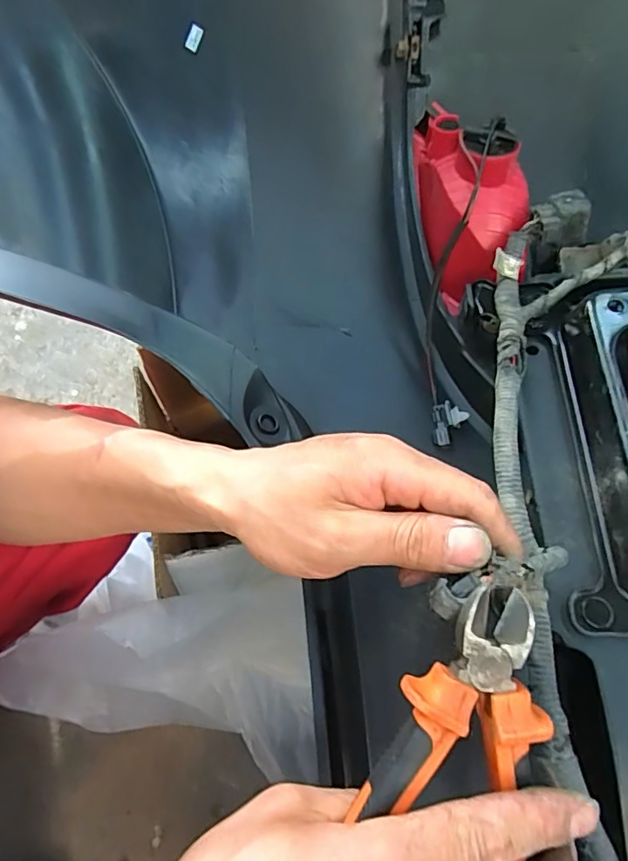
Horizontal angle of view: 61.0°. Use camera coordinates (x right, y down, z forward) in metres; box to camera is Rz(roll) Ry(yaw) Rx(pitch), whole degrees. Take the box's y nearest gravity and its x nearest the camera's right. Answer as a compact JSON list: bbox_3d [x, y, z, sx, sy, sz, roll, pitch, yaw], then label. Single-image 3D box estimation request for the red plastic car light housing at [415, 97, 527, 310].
[{"bbox_3d":[0.118,-0.173,0.413,0.068,0.114,0.137,-3,62,1],"label":"red plastic car light housing"}]

